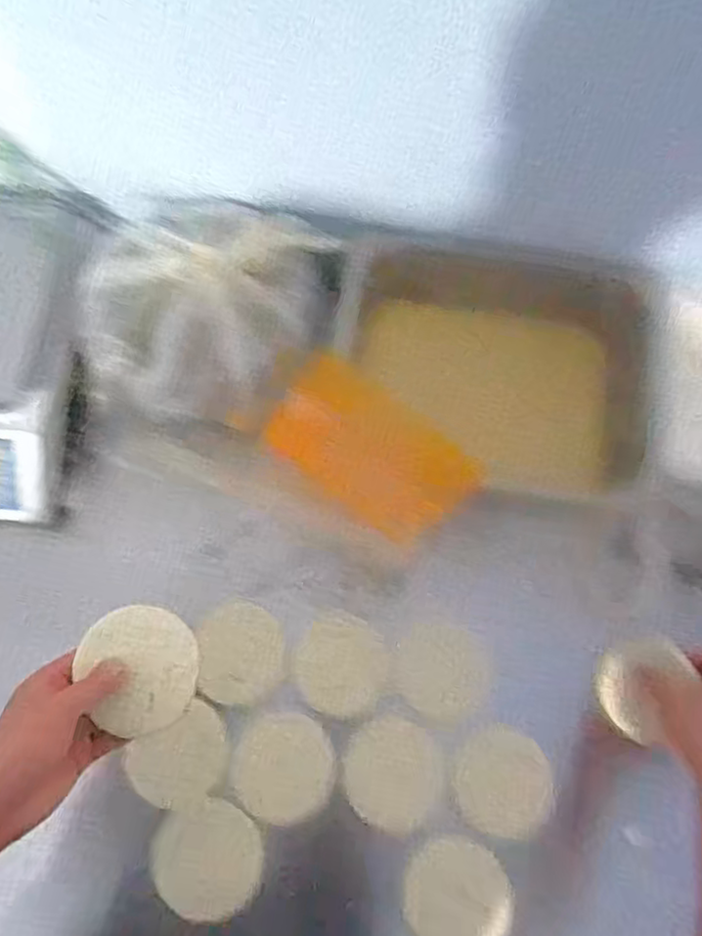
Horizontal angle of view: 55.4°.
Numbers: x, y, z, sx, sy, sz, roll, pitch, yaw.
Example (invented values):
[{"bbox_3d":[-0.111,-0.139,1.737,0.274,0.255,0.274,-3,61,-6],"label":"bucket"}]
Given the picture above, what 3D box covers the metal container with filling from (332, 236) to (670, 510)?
[{"bbox_3d":[0.154,-0.111,0.713,0.346,0.077,0.250,12,72,2],"label":"metal container with filling"}]

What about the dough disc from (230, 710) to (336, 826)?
[{"bbox_3d":[-0.065,0.286,0.638,0.093,0.009,0.094,0,72,-1],"label":"dough disc"}]

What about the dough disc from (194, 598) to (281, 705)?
[{"bbox_3d":[-0.111,0.182,0.661,0.080,0.004,0.094,-5,72,-3],"label":"dough disc"}]

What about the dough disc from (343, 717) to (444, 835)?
[{"bbox_3d":[0.039,0.289,0.630,0.088,0.012,0.096,0,72,-1],"label":"dough disc"}]

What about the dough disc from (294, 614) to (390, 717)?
[{"bbox_3d":[-0.009,0.196,0.665,0.088,0.006,0.092,0,72,-1],"label":"dough disc"}]

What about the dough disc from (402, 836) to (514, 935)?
[{"bbox_3d":[0.094,0.383,0.593,0.092,0.008,0.096,-5,70,13],"label":"dough disc"}]

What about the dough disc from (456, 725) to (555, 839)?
[{"bbox_3d":[0.142,0.289,0.618,0.088,0.016,0.091,0,72,-1],"label":"dough disc"}]

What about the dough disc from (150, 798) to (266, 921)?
[{"bbox_3d":[-0.132,0.363,0.617,0.100,0.007,0.095,0,72,-1],"label":"dough disc"}]

